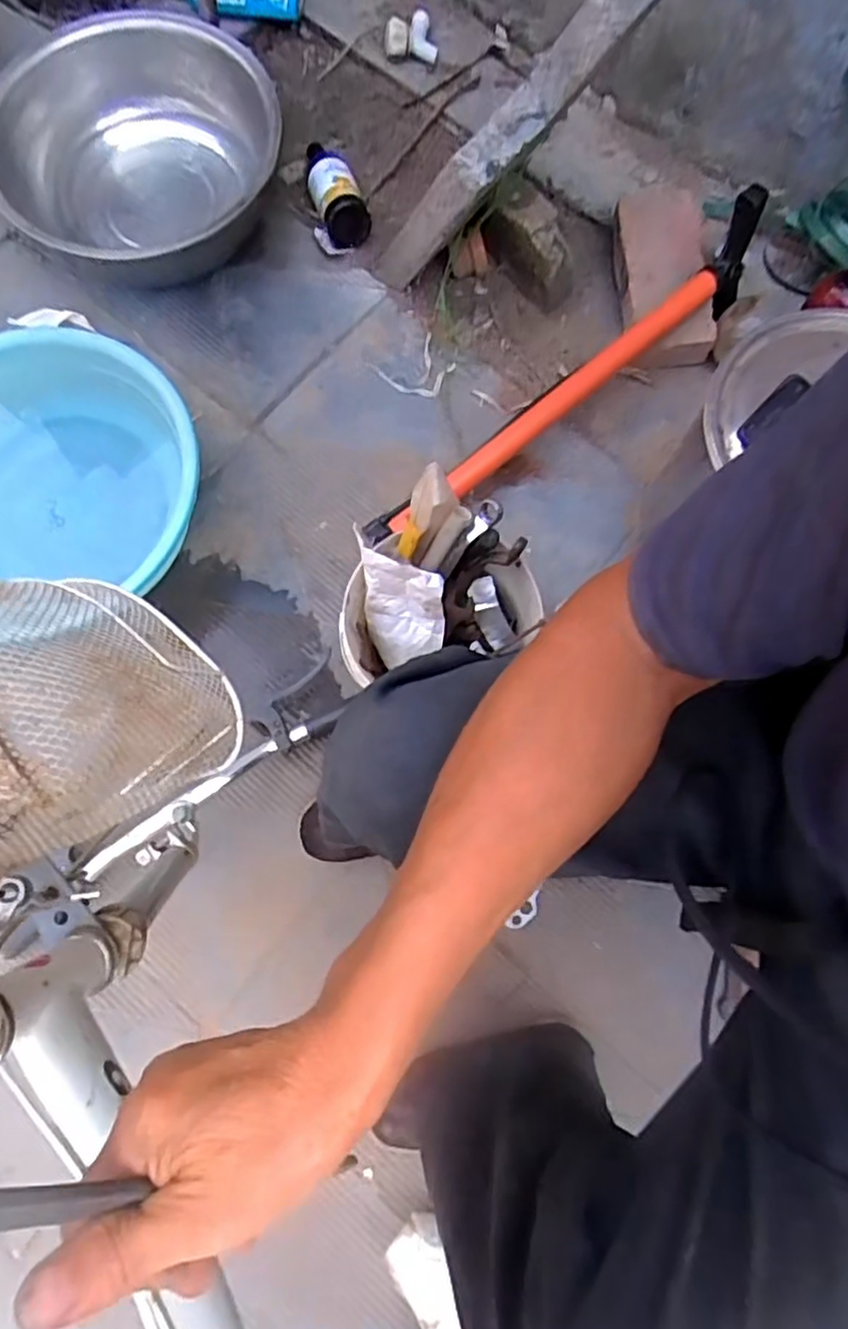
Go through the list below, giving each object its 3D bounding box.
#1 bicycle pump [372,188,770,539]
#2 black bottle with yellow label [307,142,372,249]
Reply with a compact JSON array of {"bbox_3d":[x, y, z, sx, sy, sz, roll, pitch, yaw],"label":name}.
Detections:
[{"bbox_3d":[0.175,-0.359,0.887,0.614,0.147,0.066,-37,80,7],"label":"bicycle pump"},{"bbox_3d":[-0.134,-0.696,0.977,0.066,0.069,0.179,-24,78,-6],"label":"black bottle with yellow label"}]

